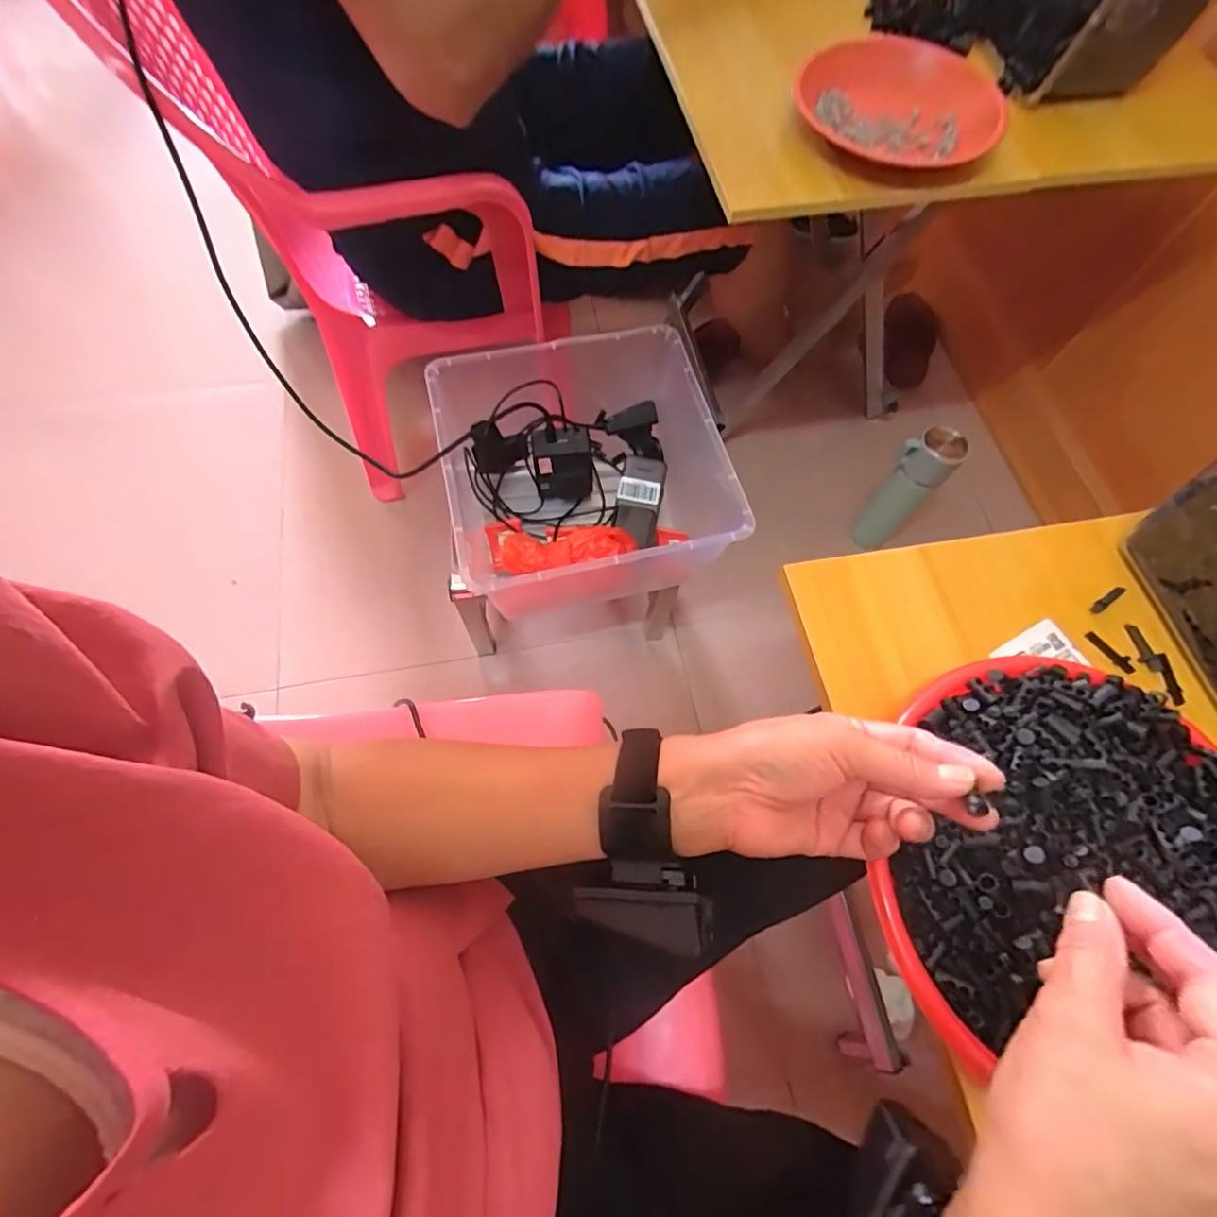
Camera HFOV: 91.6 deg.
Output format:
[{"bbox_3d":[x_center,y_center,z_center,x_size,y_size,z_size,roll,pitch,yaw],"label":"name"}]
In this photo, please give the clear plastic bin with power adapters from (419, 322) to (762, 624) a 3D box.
[{"bbox_3d":[-0.026,-0.149,0.706,0.312,0.149,0.300,-12,67,-7],"label":"clear plastic bin with power adapters"}]

